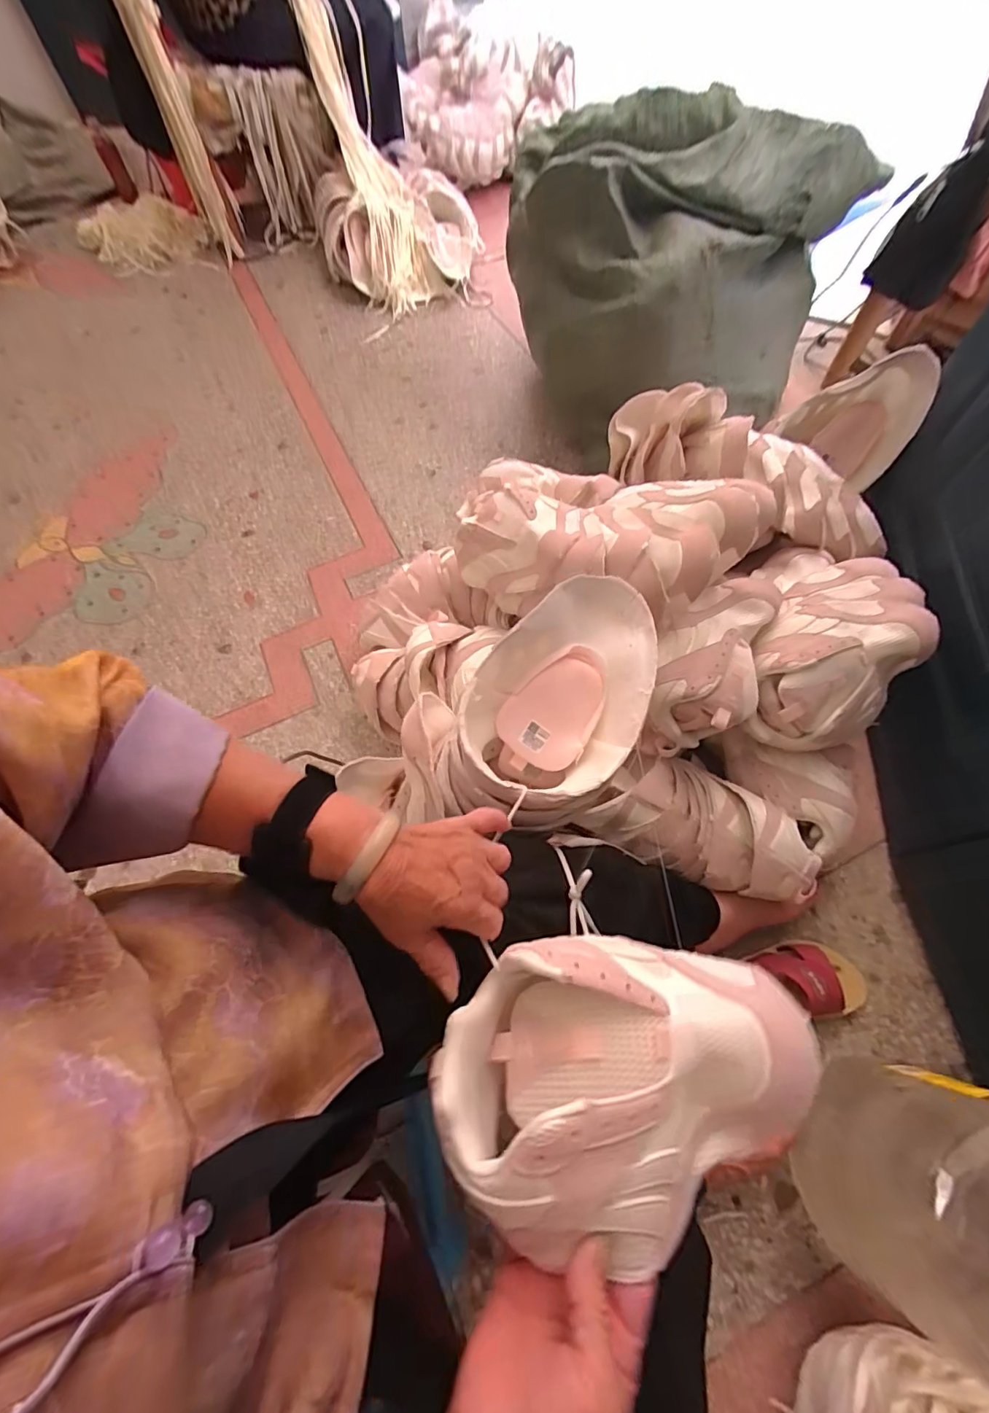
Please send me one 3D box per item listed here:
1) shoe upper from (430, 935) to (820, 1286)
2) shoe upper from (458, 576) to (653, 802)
[{"bbox_3d":[0.079,0.222,0.309,0.218,0.083,0.148,0,64,3],"label":"shoe upper"},{"bbox_3d":[0.072,-0.010,0.497,0.140,0.102,0.220,32,69,17],"label":"shoe upper"}]

